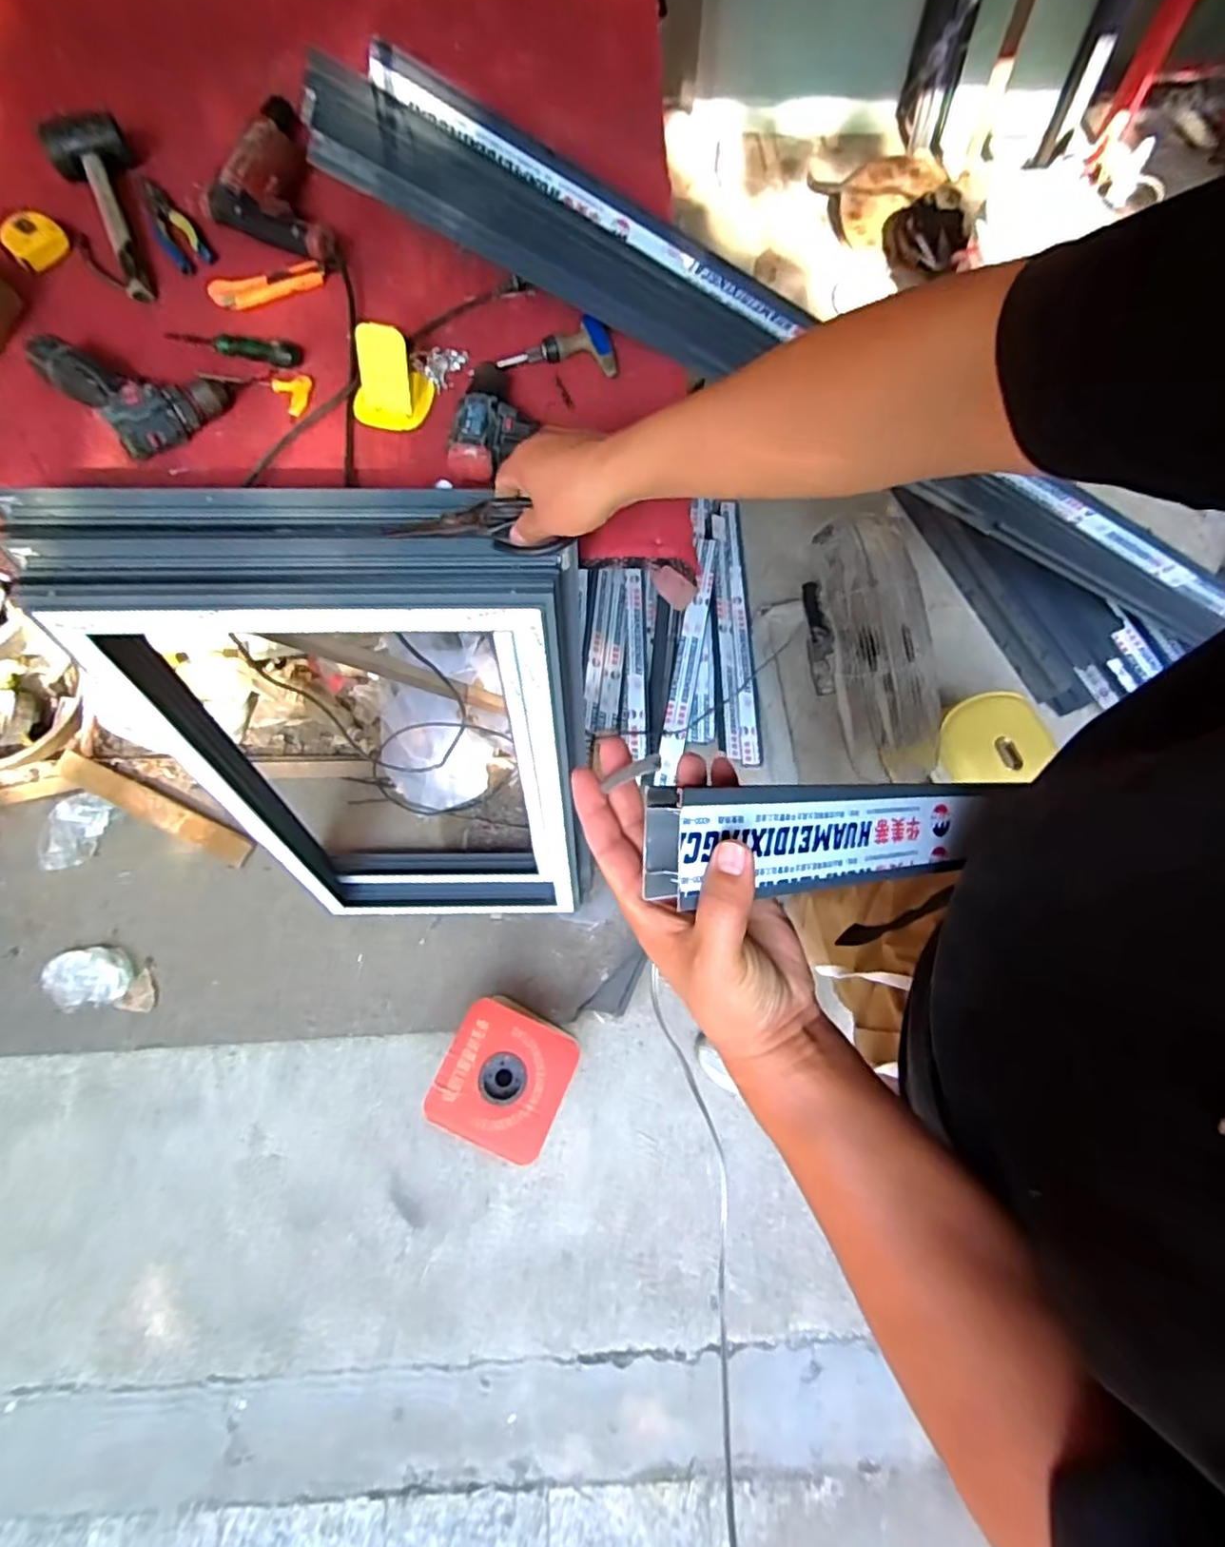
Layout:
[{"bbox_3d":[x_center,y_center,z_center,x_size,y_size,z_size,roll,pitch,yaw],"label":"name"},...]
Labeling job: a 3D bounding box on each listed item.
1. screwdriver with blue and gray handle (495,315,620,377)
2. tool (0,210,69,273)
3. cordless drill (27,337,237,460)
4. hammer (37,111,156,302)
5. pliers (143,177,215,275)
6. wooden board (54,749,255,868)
[{"bbox_3d":[-0.070,-0.525,0.800,0.144,0.028,0.069,-9,74,-2],"label":"screwdriver with blue and gray handle"},{"bbox_3d":[-0.772,-0.714,0.857,0.070,0.028,0.062,-43,78,-10],"label":"tool"},{"bbox_3d":[-0.585,-0.469,0.766,0.218,0.050,0.136,34,77,10],"label":"cordless drill"},{"bbox_3d":[-0.667,-0.763,0.863,0.104,0.049,0.308,-29,75,-7],"label":"hammer"},{"bbox_3d":[-0.601,-0.744,0.877,0.052,0.012,0.195,-35,76,-8],"label":"pliers"},{"bbox_3d":[-1.062,0.075,1.479,0.525,0.032,0.069,24,76,8],"label":"wooden board"}]

